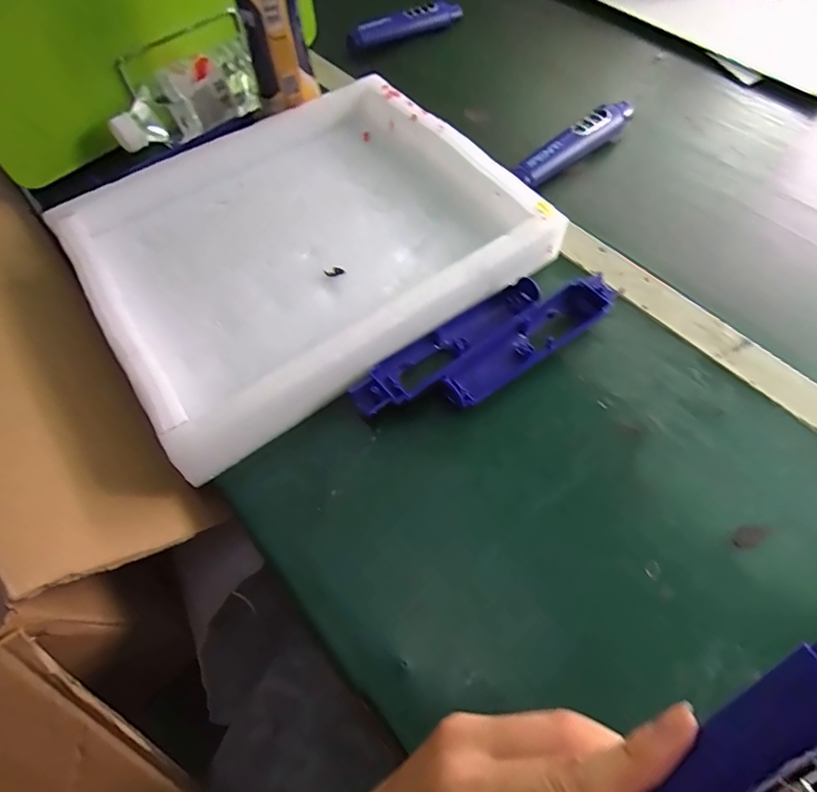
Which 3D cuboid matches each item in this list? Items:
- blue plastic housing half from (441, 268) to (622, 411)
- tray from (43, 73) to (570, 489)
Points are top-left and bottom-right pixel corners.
[{"bbox_3d":[0.096,-0.045,0.367,0.165,0.016,0.037,-33,65,-16],"label":"blue plastic housing half"},{"bbox_3d":[-0.094,-0.145,0.410,0.352,0.040,0.298,-34,65,-16],"label":"tray"}]

